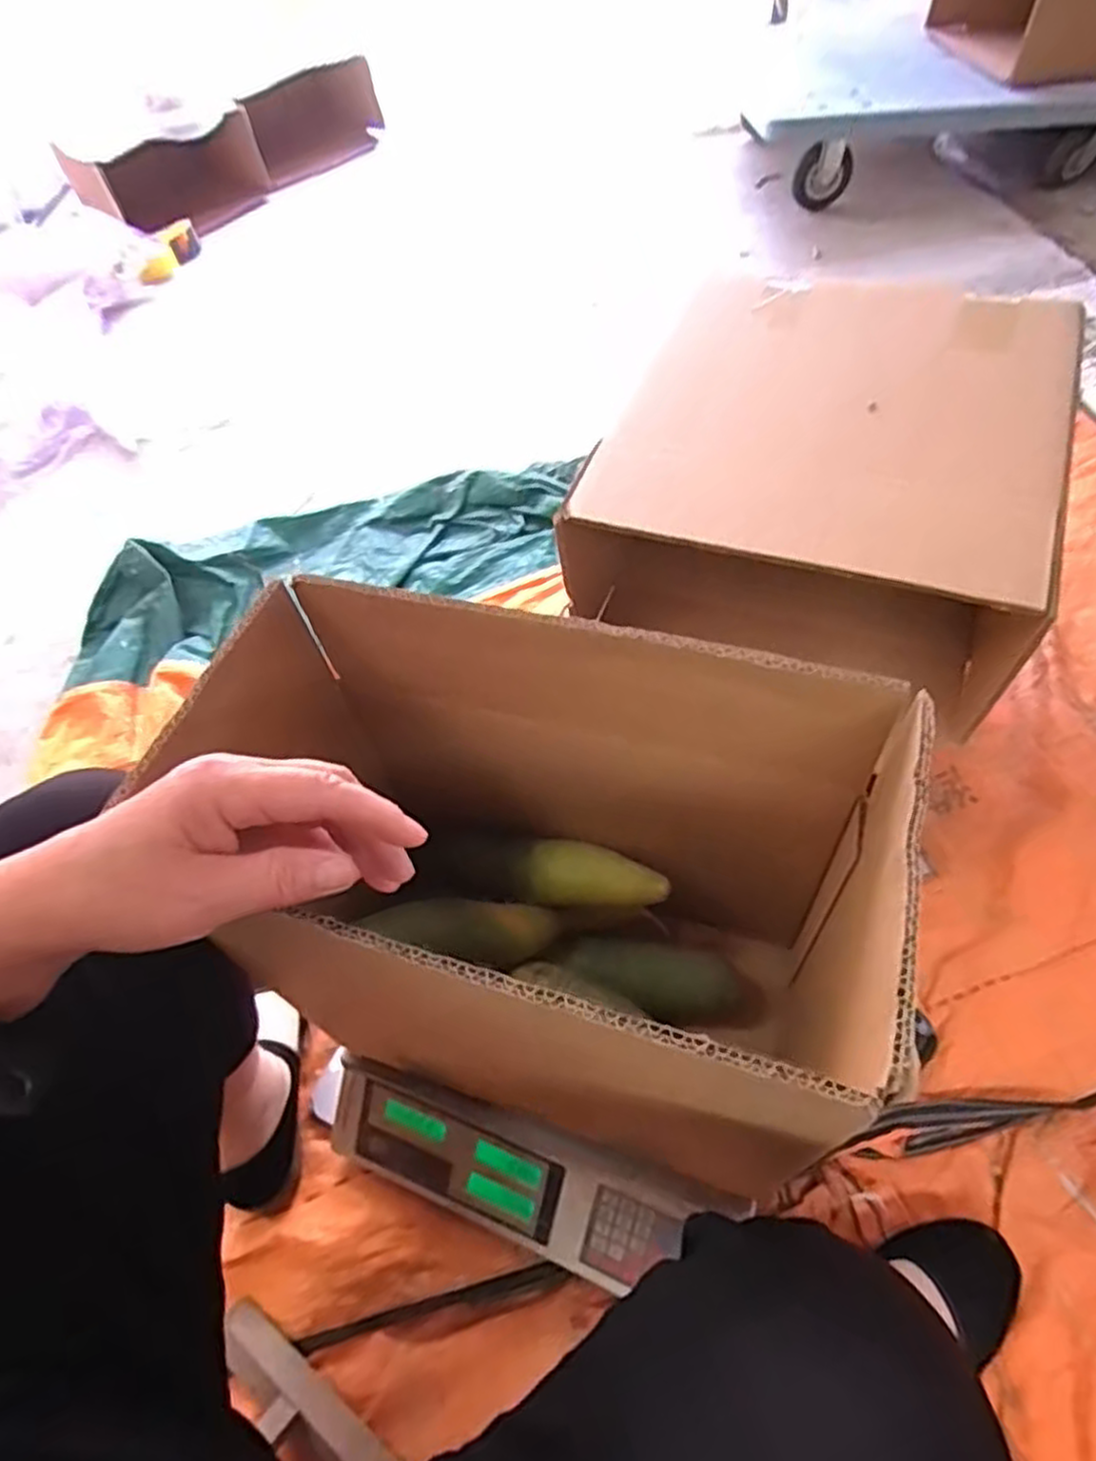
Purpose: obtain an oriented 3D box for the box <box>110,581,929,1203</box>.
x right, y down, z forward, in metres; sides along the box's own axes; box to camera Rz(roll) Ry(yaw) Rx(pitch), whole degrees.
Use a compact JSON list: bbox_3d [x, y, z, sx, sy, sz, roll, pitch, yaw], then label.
[{"bbox_3d":[-0.006,0.104,0.480,0.349,0.343,0.198,13,59,16],"label":"box"}]

